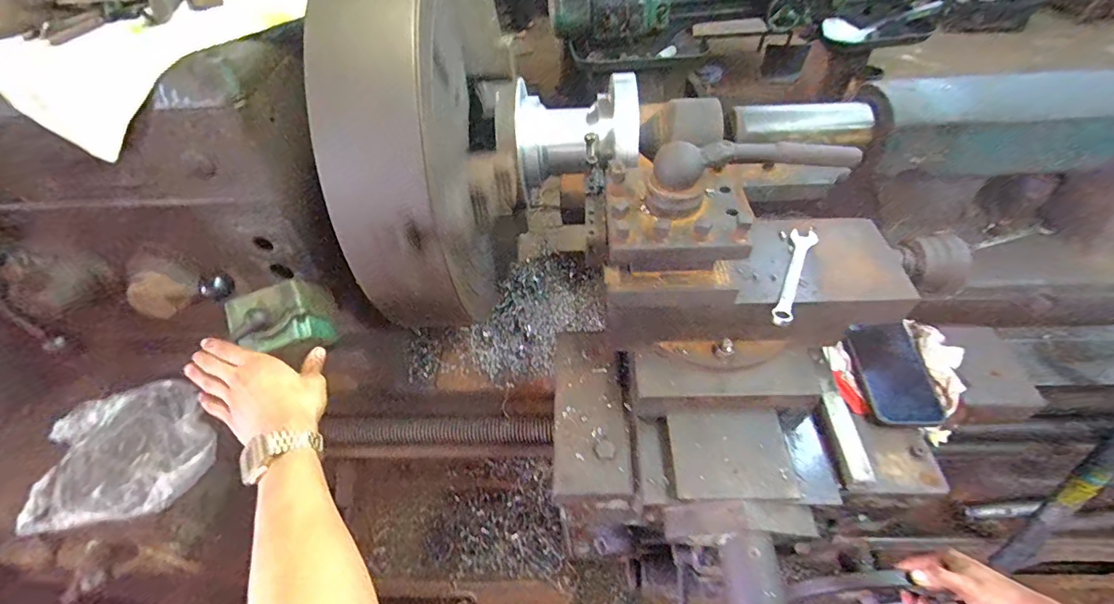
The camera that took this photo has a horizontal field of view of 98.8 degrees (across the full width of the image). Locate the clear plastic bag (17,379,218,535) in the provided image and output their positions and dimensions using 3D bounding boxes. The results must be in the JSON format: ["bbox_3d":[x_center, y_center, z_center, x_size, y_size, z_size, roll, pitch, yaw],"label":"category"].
[{"bbox_3d":[-0.623,0.227,0.678,0.221,0.041,0.216,34,59,28],"label":"clear plastic bag"}]

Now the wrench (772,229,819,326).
[{"bbox_3d":[0.271,-0.028,0.543,0.029,0.017,0.156,18,53,18],"label":"wrench"}]

